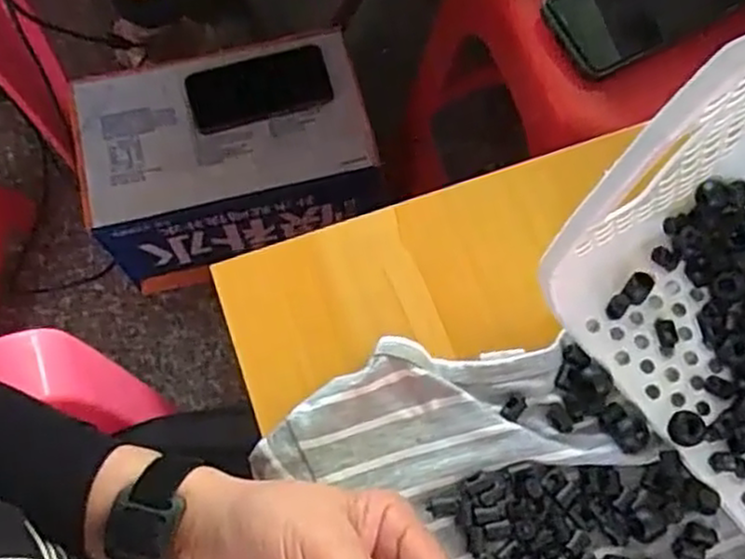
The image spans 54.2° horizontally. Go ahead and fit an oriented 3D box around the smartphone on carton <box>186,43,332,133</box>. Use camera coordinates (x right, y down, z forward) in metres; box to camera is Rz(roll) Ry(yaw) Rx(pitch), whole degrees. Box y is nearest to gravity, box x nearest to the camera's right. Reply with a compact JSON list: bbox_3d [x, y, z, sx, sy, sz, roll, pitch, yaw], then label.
[{"bbox_3d":[-0.133,-0.223,0.852,0.163,0.008,0.078,-14,82,1],"label":"smartphone on carton"}]

